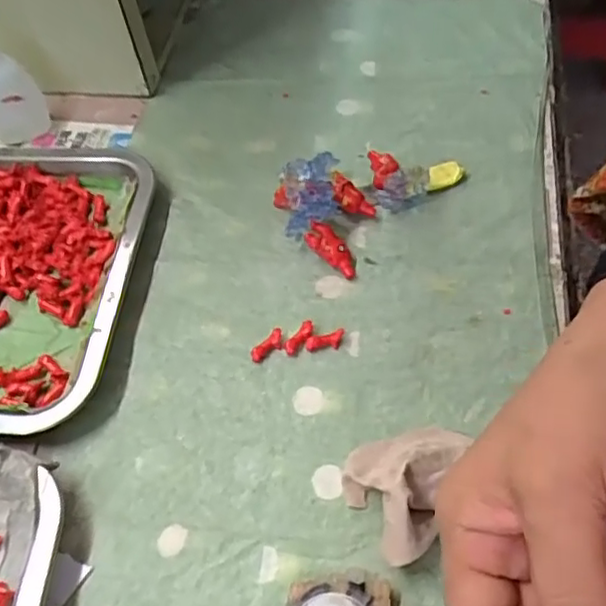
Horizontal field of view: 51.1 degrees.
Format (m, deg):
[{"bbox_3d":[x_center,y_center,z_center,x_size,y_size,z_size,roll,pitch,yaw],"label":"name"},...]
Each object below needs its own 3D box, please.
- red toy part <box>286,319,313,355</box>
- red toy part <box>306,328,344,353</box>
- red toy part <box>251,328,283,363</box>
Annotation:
[{"bbox_3d":[-0.002,0.020,0.370,0.009,0.006,0.024,31,64,22],"label":"red toy part"},{"bbox_3d":[0.013,0.021,0.368,0.022,0.006,0.011,-8,57,-2],"label":"red toy part"},{"bbox_3d":[-0.021,0.025,0.369,0.023,0.005,0.010,-44,63,-7],"label":"red toy part"}]

